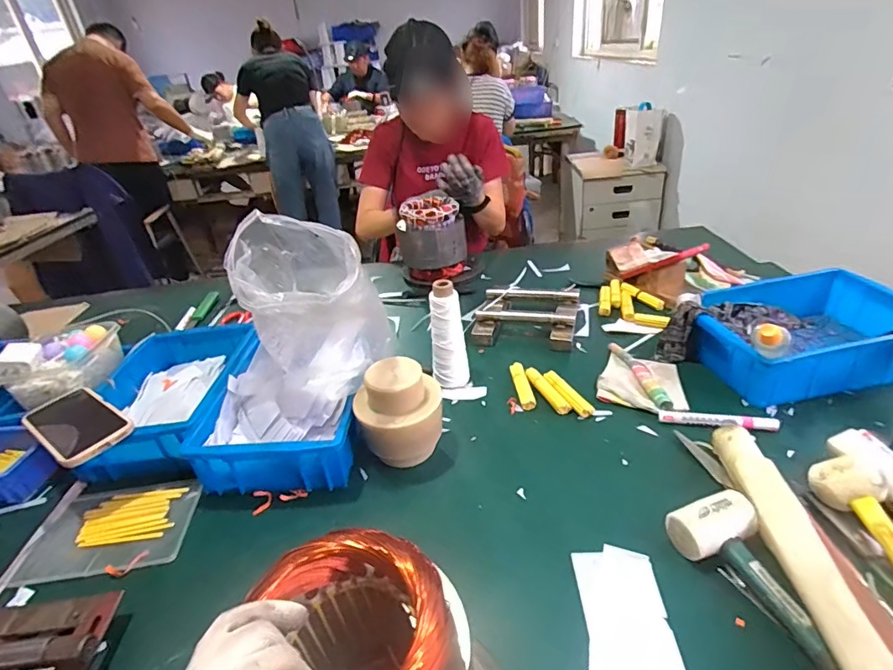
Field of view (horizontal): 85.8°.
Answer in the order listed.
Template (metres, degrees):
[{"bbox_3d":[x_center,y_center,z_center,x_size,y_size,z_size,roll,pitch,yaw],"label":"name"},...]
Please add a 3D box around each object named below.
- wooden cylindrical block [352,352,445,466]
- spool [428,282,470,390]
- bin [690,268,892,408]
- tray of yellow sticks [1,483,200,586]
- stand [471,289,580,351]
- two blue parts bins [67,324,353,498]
[{"bbox_3d":[-0.058,0.107,0.621,0.110,0.131,0.094,-14,32,-11],"label":"wooden cylindrical block"},{"bbox_3d":[0.001,0.004,0.734,0.054,0.167,0.051,5,33,18],"label":"spool"},{"bbox_3d":[0.534,-0.002,0.721,0.305,0.080,0.206,-8,31,-2],"label":"bin"},{"bbox_3d":[-0.400,0.235,0.582,0.175,0.018,0.129,-8,31,-2],"label":"tray of yellow sticks"},{"bbox_3d":[0.150,-0.042,0.902,0.185,0.039,0.174,4,33,16],"label":"stand"},{"bbox_3d":[-0.323,0.088,0.727,0.425,0.109,0.310,-3,32,6],"label":"two blue parts bins"}]

